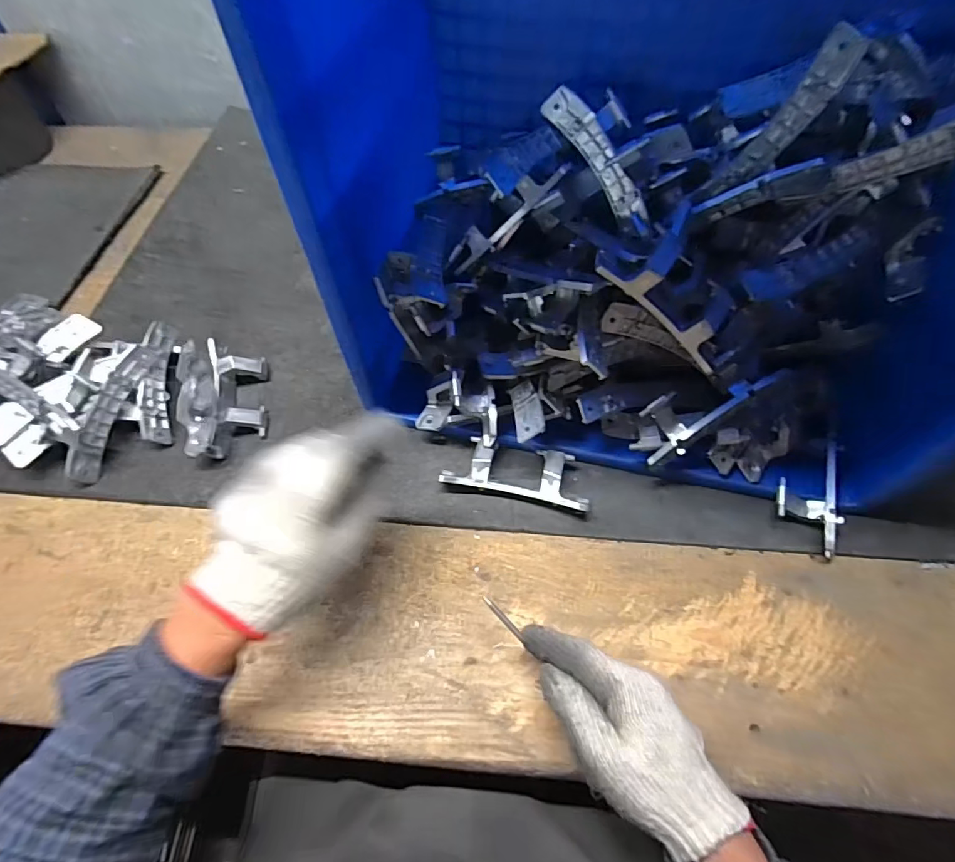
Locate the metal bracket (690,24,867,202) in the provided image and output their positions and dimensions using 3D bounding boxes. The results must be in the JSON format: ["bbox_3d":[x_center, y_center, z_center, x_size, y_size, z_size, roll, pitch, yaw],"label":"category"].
[{"bbox_3d":[0.238,-0.240,0.393,0.034,0.139,0.019,14,56,-20],"label":"metal bracket"}]

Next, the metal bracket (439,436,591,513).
[{"bbox_3d":[0.041,0.042,0.504,0.148,0.034,0.057,10,59,6],"label":"metal bracket"}]

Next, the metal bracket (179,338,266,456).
[{"bbox_3d":[-0.287,-0.049,0.546,0.084,0.073,0.143,-19,60,-11],"label":"metal bracket"}]

